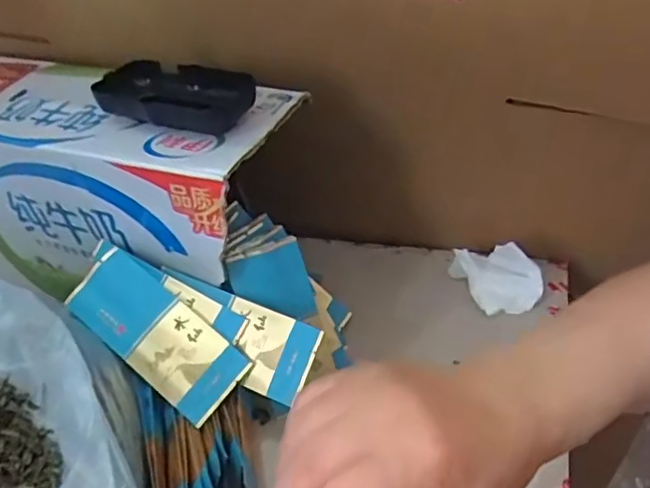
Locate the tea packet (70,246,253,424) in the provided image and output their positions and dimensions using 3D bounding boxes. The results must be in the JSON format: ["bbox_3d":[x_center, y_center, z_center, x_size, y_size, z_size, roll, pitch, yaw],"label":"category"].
[{"bbox_3d":[-0.115,0.062,0.423,0.127,0.011,0.054,39,76,11],"label":"tea packet"}]

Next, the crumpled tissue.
[{"bbox_3d":[0.146,0.024,0.521,0.046,0.043,0.072,-21,42,-19],"label":"crumpled tissue"}]

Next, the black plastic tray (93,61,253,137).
[{"bbox_3d":[-0.103,-0.098,0.415,0.105,0.026,0.054,12,44,20],"label":"black plastic tray"}]

